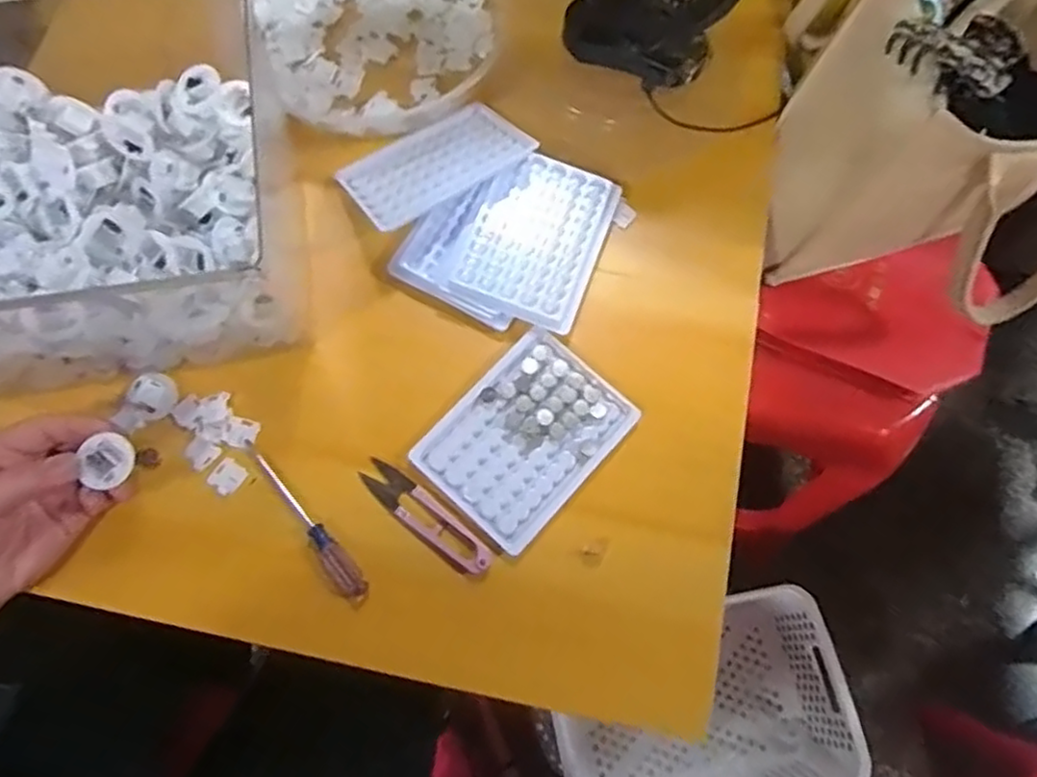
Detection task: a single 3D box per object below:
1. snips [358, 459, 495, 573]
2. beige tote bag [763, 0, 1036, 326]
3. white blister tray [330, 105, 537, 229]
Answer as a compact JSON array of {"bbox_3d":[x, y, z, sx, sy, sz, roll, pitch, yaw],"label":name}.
[{"bbox_3d":[-0.059,0.083,0.437,0.101,0.011,0.023,37,75,9],"label":"snips"},{"bbox_3d":[0.308,-0.195,0.476,0.211,0.207,0.247,7,73,0],"label":"beige tote bag"},{"bbox_3d":[-0.064,-0.170,0.502,0.130,0.010,0.082,-35,61,-10],"label":"white blister tray"}]

